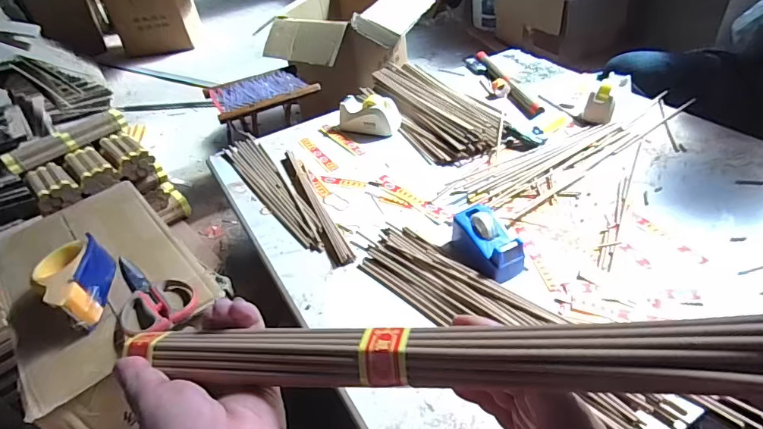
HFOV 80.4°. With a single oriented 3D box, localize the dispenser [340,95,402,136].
[{"bbox_3d":[-0.024,-0.194,0.878,0.115,0.057,0.049,9,43,18],"label":"dispenser"}]

